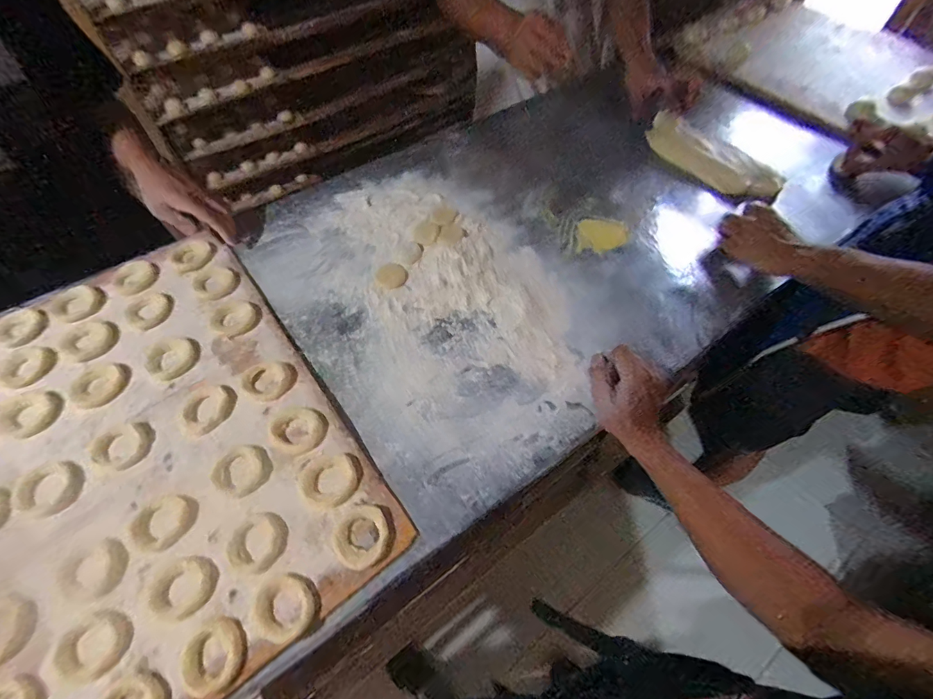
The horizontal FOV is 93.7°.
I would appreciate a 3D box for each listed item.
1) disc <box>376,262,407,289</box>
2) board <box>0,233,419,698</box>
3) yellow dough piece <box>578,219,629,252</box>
[{"bbox_3d":[-0.116,-0.115,0.676,0.044,0.004,0.050,-35,64,-20],"label":"disc"},{"bbox_3d":[-0.396,0.106,0.525,0.414,0.019,0.592,-33,65,-20],"label":"board"},{"bbox_3d":[0.227,-0.189,0.722,0.080,0.009,0.062,3,58,2],"label":"yellow dough piece"}]

